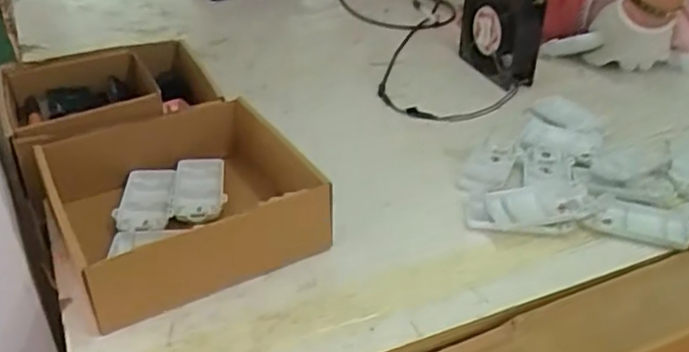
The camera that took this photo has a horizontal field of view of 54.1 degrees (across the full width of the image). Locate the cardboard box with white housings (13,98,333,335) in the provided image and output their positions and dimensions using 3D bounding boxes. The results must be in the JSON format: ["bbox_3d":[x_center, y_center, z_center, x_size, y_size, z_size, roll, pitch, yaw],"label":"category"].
[{"bbox_3d":[-0.151,0.020,0.603,0.211,0.074,0.198,-19,39,-26],"label":"cardboard box with white housings"}]

